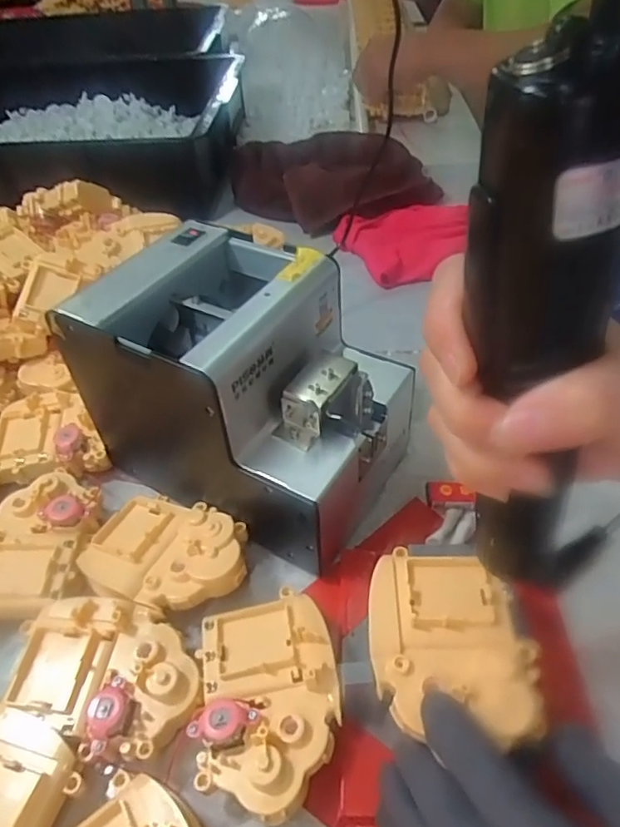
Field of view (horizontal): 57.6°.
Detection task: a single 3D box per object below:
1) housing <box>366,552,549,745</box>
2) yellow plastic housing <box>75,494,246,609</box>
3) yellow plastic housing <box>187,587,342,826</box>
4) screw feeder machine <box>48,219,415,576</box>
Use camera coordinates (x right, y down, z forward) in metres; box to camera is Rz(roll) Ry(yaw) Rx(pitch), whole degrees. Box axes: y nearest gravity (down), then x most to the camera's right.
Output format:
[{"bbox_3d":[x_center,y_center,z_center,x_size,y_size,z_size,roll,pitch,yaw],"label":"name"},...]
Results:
[{"bbox_3d":[0.066,0.104,0.265,0.072,0.012,0.088,-3,48,4],"label":"housing"},{"bbox_3d":[-0.086,0.081,0.342,0.096,0.019,0.069,15,48,17],"label":"yellow plastic housing"},{"bbox_3d":[-0.022,0.137,0.279,0.068,0.018,0.099,-9,48,-2],"label":"yellow plastic housing"},{"bbox_3d":[-0.039,-0.017,0.366,0.177,0.138,0.137,24,52,27],"label":"screw feeder machine"}]

